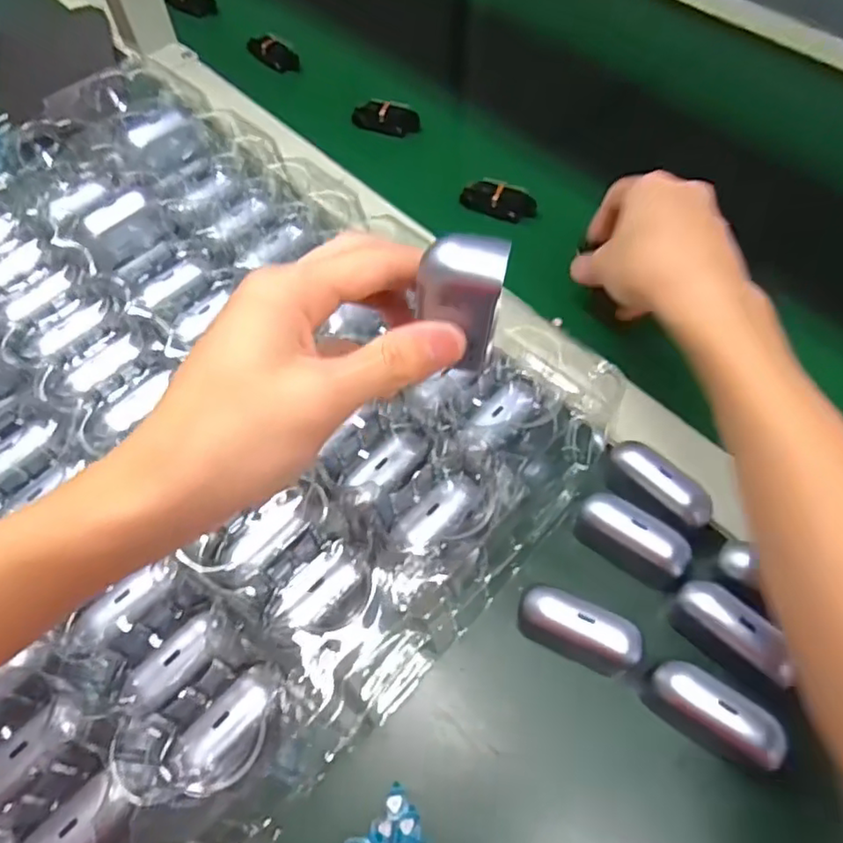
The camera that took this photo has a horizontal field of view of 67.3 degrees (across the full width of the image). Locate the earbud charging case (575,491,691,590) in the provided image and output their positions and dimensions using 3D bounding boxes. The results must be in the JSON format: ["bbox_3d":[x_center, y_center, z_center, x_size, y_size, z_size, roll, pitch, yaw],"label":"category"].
[{"bbox_3d":[0.107,0.062,0.326,0.057,0.028,0.025,32,65,19],"label":"earbud charging case"}]

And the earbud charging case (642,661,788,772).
[{"bbox_3d":[0.131,0.132,0.286,0.057,0.033,0.022,30,64,18],"label":"earbud charging case"}]

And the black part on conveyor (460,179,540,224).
[{"bbox_3d":[0.058,-0.167,0.478,0.057,0.022,0.026,17,61,11],"label":"black part on conveyor"}]

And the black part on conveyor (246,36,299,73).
[{"bbox_3d":[-0.140,-0.342,0.590,0.052,0.020,0.018,25,62,0],"label":"black part on conveyor"}]

